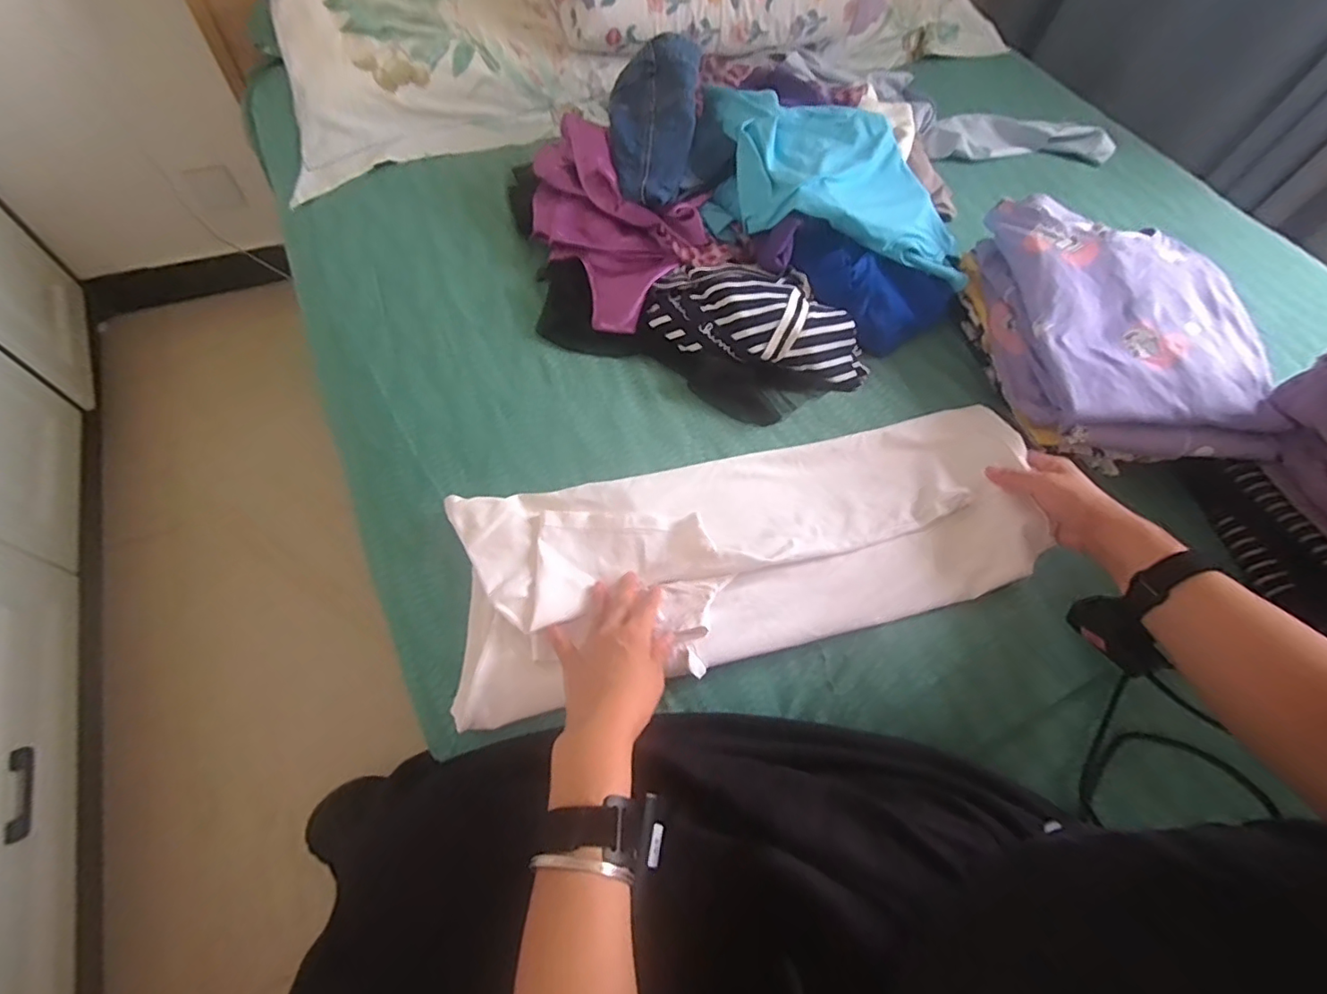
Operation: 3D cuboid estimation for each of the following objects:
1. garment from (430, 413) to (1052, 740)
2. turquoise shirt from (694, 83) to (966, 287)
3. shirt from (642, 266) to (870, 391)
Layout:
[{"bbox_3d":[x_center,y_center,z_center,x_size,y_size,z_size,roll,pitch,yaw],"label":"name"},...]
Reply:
[{"bbox_3d":[0.092,0.042,0.551,0.581,0.051,0.211,-11,62,-9],"label":"garment"},{"bbox_3d":[0.213,-0.397,0.702,0.365,0.087,0.217,16,59,4],"label":"turquoise shirt"},{"bbox_3d":[0.116,-0.208,0.667,0.269,0.069,0.128,9,60,0],"label":"shirt"}]

